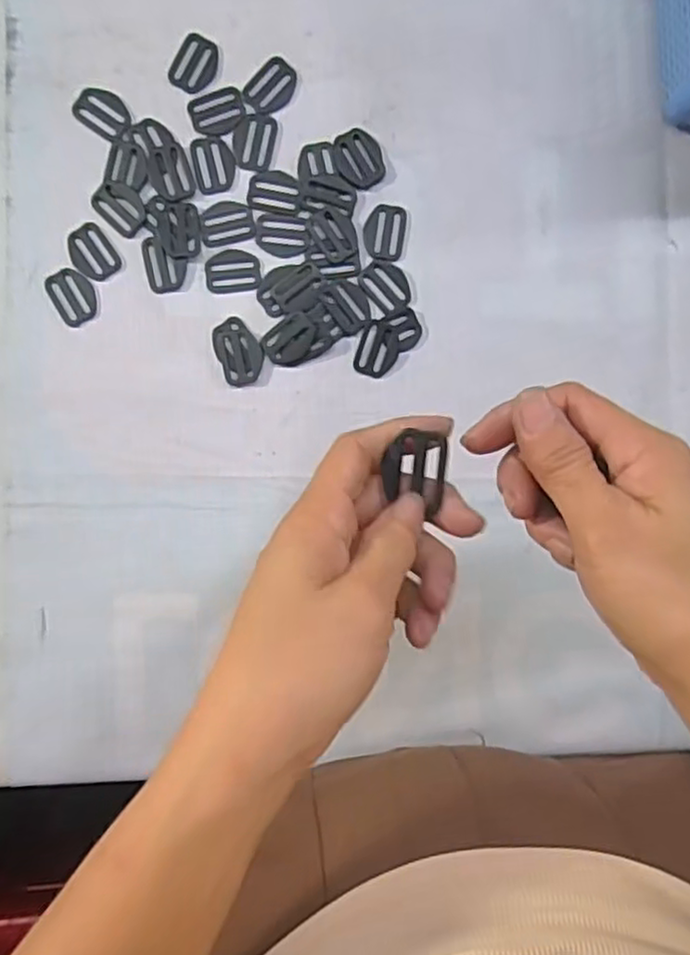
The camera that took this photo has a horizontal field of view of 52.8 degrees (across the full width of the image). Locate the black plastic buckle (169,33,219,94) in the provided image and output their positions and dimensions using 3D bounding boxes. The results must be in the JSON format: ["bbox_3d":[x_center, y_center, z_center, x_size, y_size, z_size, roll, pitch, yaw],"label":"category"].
[{"bbox_3d":[-0.087,-0.240,0.404,0.023,0.004,0.032,28,93,-3],"label":"black plastic buckle"}]

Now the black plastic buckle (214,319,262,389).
[{"bbox_3d":[-0.063,-0.075,0.411,0.025,0.004,0.039,-22,94,0],"label":"black plastic buckle"}]

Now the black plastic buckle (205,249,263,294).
[{"bbox_3d":[-0.065,-0.121,0.409,0.032,0.004,0.025,-4,94,-1],"label":"black plastic buckle"}]

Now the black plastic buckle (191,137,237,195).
[{"bbox_3d":[-0.076,-0.183,0.406,0.024,0.004,0.032,-12,94,-1],"label":"black plastic buckle"}]

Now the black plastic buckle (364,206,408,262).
[{"bbox_3d":[0.024,-0.145,0.412,0.024,0.004,0.033,6,94,-2],"label":"black plastic buckle"}]

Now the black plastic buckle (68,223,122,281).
[{"bbox_3d":[-0.146,-0.131,0.406,0.025,0.004,0.032,-37,94,1],"label":"black plastic buckle"}]

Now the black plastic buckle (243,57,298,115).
[{"bbox_3d":[-0.043,-0.228,0.404,0.023,0.004,0.033,44,92,-4],"label":"black plastic buckle"}]

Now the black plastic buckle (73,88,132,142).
[{"bbox_3d":[-0.140,-0.212,0.402,0.032,0.004,0.024,35,92,-3],"label":"black plastic buckle"}]

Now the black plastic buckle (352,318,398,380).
[{"bbox_3d":[0.020,-0.076,0.414,0.023,0.004,0.034,19,93,-3],"label":"black plastic buckle"}]

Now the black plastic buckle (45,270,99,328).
[{"bbox_3d":[-0.159,-0.106,0.405,0.025,0.004,0.031,-30,94,1],"label":"black plastic buckle"}]

